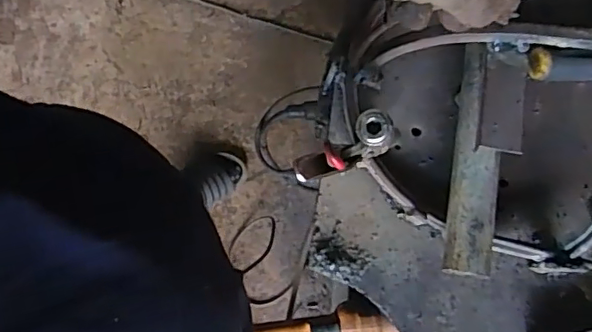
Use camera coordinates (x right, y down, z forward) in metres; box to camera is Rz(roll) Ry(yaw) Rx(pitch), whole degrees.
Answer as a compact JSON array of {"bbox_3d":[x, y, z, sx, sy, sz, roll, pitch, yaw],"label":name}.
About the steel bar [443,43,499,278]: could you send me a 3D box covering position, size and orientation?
[{"bbox_3d":[0.129,-0.006,0.403,0.030,0.014,0.166,10,78,1],"label":"steel bar"}]

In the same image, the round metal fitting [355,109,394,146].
[{"bbox_3d":[0.033,-0.016,0.242,0.015,0.005,0.015,2,78,0],"label":"round metal fitting"}]

